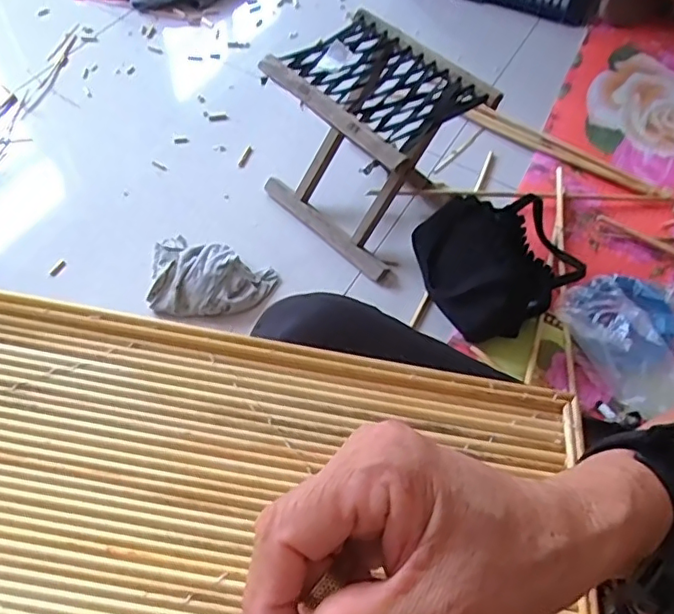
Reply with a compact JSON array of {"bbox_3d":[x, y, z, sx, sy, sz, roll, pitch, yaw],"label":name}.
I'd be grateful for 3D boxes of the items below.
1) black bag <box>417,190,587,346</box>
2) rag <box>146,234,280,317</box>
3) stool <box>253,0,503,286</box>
[{"bbox_3d":[0.260,-0.095,0.891,0.244,0.115,0.211,-28,63,-19],"label":"black bag"},{"bbox_3d":[-0.213,-0.044,0.899,0.197,0.057,0.137,20,59,9],"label":"rag"},{"bbox_3d":[0.051,-0.254,0.923,0.264,0.253,0.225,41,64,20],"label":"stool"}]

